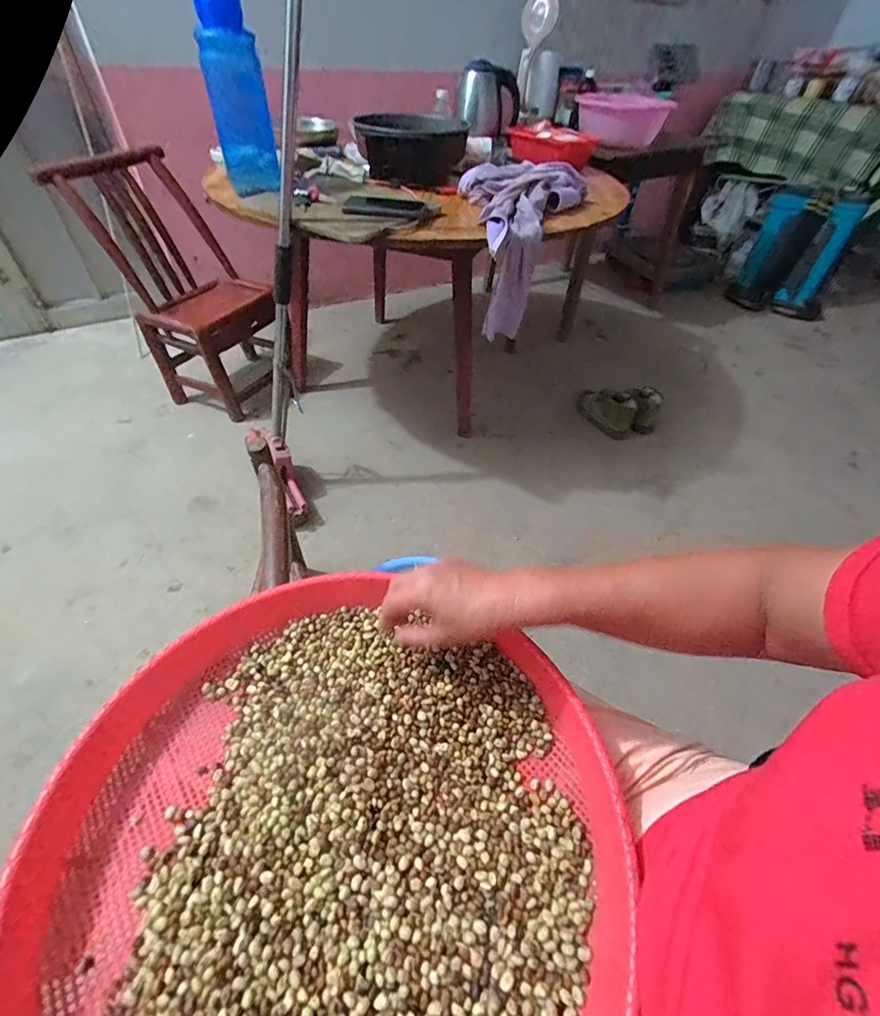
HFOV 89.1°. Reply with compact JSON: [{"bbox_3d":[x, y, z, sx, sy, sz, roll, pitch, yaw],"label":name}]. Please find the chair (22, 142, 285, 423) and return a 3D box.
[{"bbox_3d":[-0.756,-0.666,1.419,0.417,0.671,0.370,15,49,10],"label":"chair"}]

